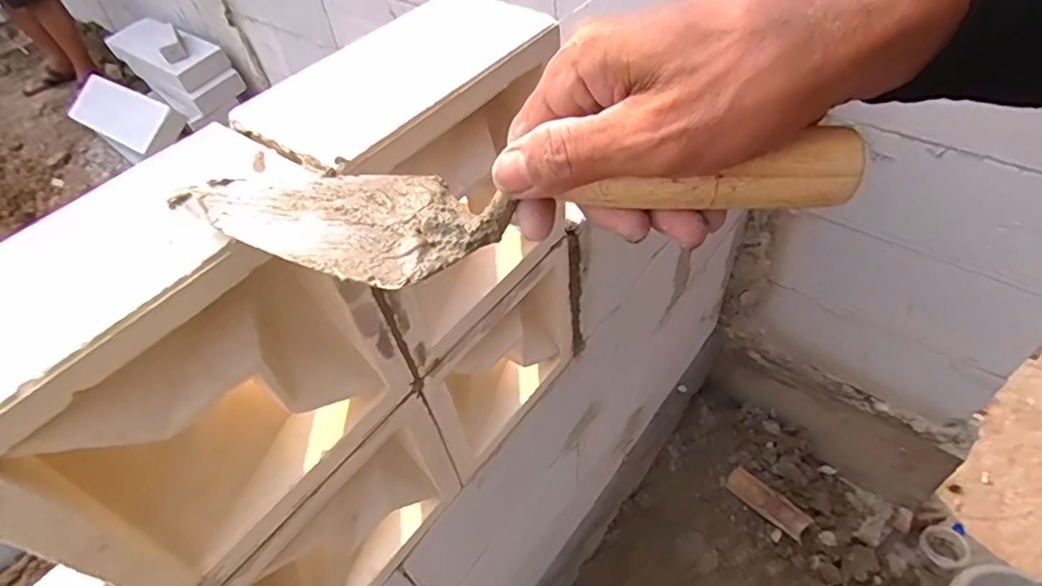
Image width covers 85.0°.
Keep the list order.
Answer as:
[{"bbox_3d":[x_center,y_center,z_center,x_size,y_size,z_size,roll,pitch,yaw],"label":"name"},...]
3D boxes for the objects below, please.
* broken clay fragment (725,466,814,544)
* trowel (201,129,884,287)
[{"bbox_3d":[0.598,0.505,1.374,0.205,0.033,0.064,36,60,13],"label":"broken clay fragment"},{"bbox_3d":[-0.008,-0.040,0.246,0.278,0.038,0.072,-4,48,12],"label":"trowel"}]

